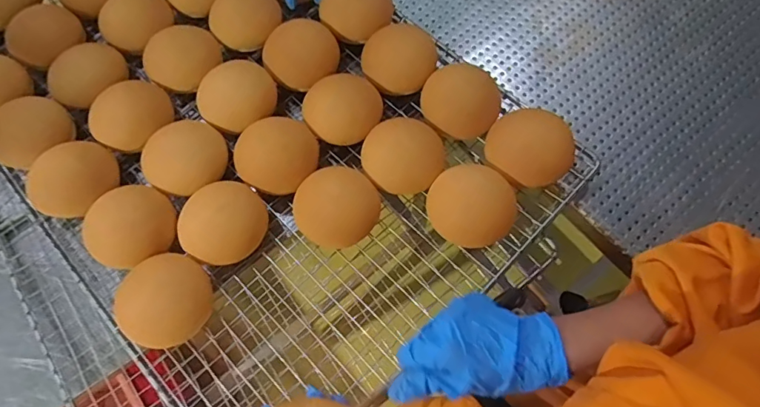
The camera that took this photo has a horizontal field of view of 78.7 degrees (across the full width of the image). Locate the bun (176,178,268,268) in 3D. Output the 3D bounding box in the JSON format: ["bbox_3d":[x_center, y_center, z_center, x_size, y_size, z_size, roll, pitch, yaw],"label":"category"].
[{"bbox_3d":[-0.181,0.026,0.538,0.088,0.053,0.100,22,70,9],"label":"bun"}]

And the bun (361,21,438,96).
[{"bbox_3d":[0.025,-0.189,0.622,0.094,0.052,0.097,0,68,0],"label":"bun"}]

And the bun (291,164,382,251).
[{"bbox_3d":[-0.048,0.006,0.534,0.089,0.049,0.092,-1,71,2],"label":"bun"}]

